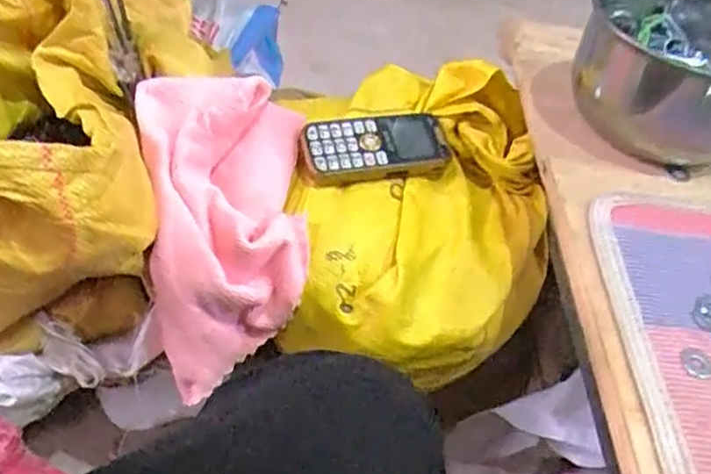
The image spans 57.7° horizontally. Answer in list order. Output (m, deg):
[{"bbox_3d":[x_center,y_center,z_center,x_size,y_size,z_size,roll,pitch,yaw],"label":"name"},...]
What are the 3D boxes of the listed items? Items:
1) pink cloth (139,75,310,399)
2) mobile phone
[{"bbox_3d":[-0.105,-0.007,0.509,0.129,0.064,0.244,-1,86,-6],"label":"pink cloth"},{"bbox_3d":[0.020,-0.076,0.550,0.130,0.018,0.058,-7,84,-17],"label":"mobile phone"}]

